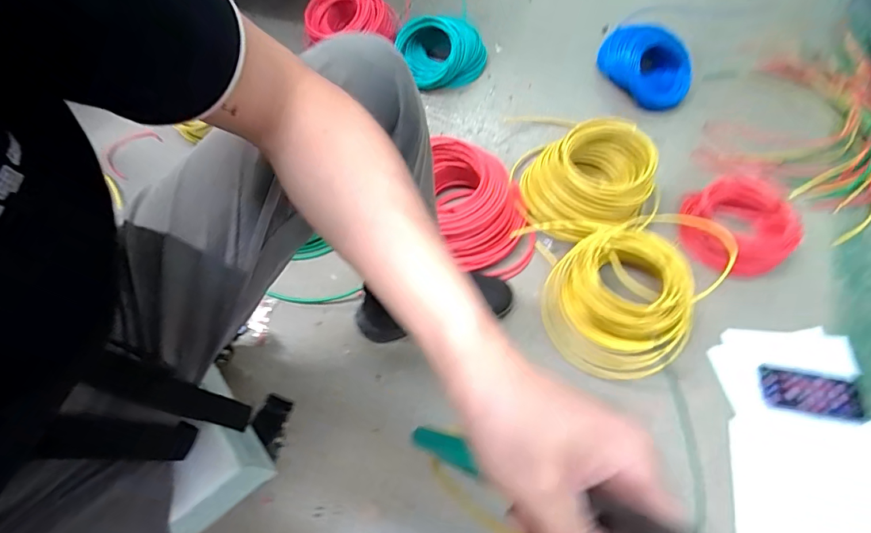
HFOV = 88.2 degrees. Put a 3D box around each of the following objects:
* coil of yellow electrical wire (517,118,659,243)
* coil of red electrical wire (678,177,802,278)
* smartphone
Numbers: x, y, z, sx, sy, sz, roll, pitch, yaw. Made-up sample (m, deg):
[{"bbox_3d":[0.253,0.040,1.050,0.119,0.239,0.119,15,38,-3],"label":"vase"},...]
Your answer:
[{"bbox_3d":[0.295,-0.165,0.891,0.223,0.140,0.215,-1,59,1],"label":"coil of yellow electrical wire"},{"bbox_3d":[0.586,-0.081,0.877,0.191,0.084,0.195,-1,59,1],"label":"coil of red electrical wire"},{"bbox_3d":[0.629,0.213,0.751,0.158,0.012,0.071,10,60,7],"label":"smartphone"}]

